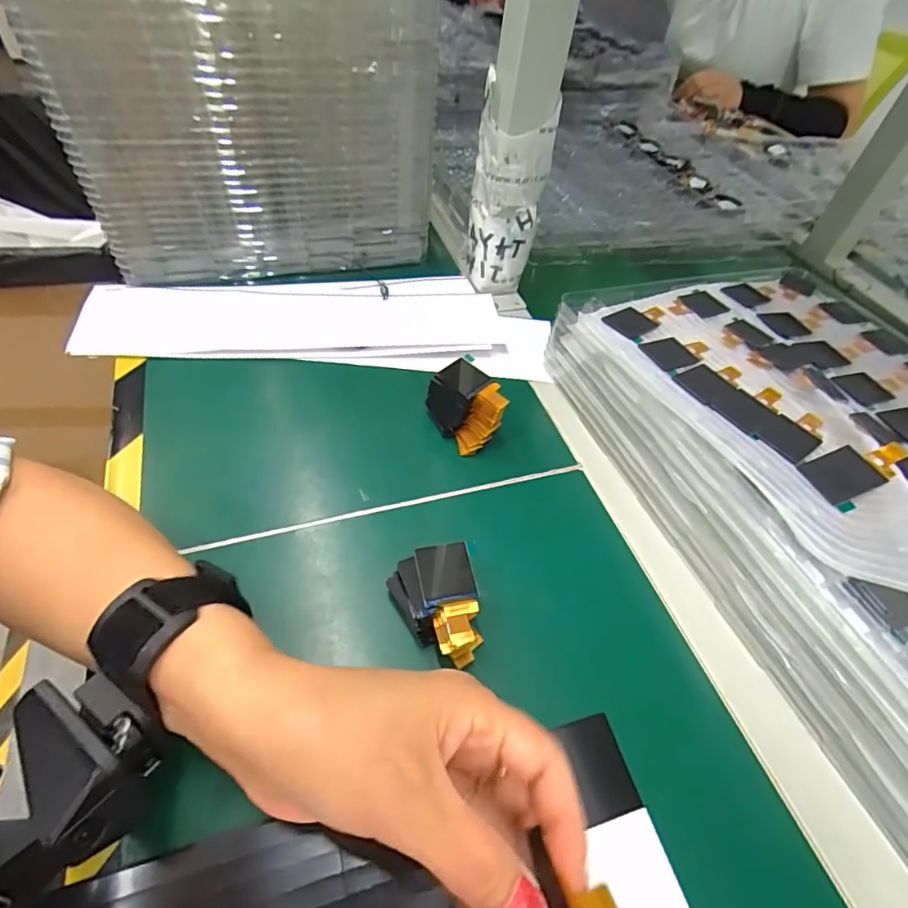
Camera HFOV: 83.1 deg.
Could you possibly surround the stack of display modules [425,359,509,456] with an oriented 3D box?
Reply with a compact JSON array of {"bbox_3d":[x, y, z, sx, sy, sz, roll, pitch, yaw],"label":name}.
[{"bbox_3d":[0.007,-0.032,0.363,0.038,0.040,0.053,-24,57,-23],"label":"stack of display modules"}]

